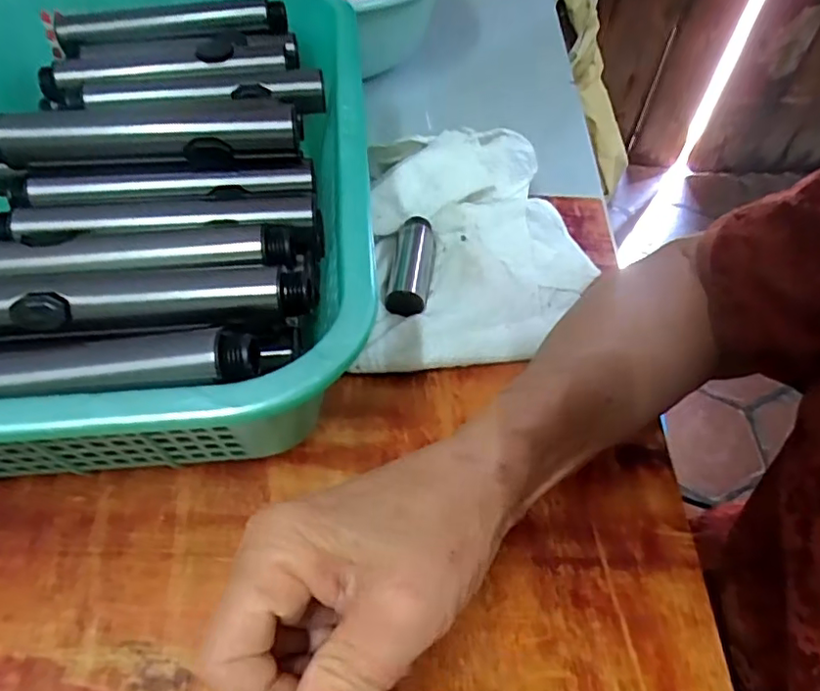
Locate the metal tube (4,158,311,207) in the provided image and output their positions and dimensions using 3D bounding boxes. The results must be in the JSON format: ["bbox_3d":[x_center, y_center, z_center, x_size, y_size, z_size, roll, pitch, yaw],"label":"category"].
[{"bbox_3d":[-0.124,-0.082,0.300,0.147,0.013,0.014,-5,52,-7],"label":"metal tube"}]

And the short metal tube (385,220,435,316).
[{"bbox_3d":[0.001,-0.051,0.391,0.025,0.031,0.080,7,52,2],"label":"short metal tube"}]

